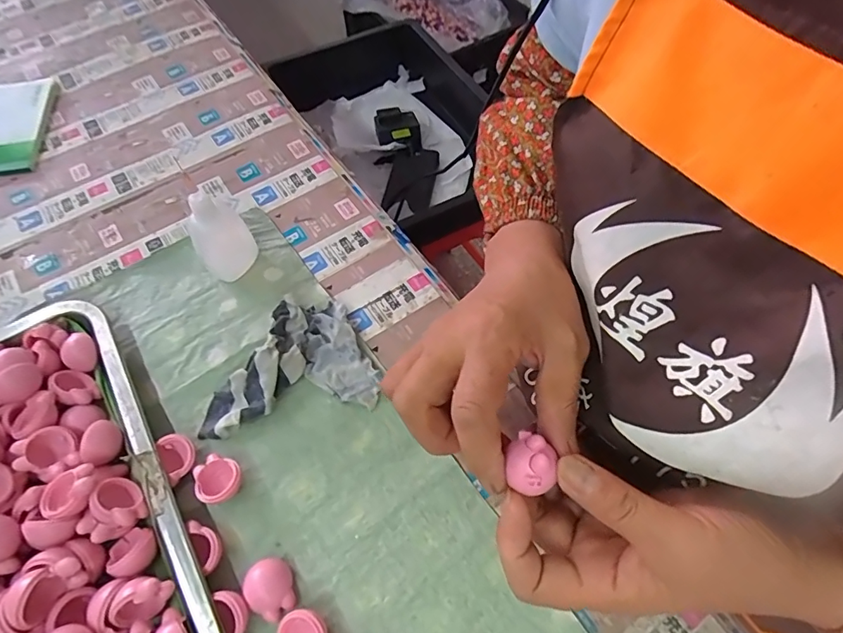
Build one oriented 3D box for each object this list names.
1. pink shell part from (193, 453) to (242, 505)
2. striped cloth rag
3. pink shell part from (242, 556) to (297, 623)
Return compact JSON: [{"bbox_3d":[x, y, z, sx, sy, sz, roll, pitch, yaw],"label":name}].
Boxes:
[{"bbox_3d":[-0.134,0.108,0.319,0.031,0.019,0.029,0,60,0],"label":"pink shell part"},{"bbox_3d":[-0.100,0.030,0.356,0.123,0.029,0.089,-10,61,-6],"label":"striped cloth rag"},{"bbox_3d":[-0.091,0.164,0.292,0.026,0.013,0.033,-37,67,-19],"label":"pink shell part"}]

